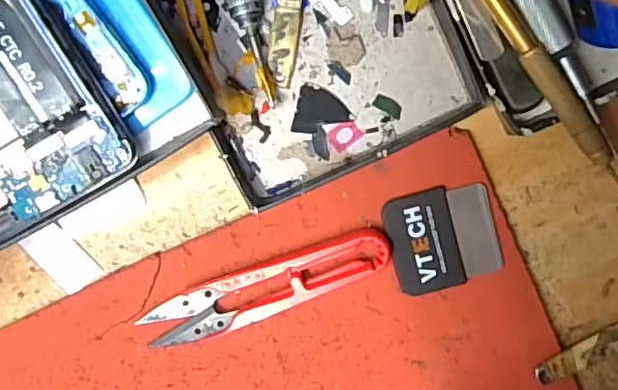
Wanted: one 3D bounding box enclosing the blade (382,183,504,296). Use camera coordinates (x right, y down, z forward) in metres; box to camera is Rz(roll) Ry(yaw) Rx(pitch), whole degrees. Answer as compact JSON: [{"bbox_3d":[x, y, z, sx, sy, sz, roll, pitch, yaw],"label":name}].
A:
[{"bbox_3d":[0.053,0.017,0.234,0.042,0.005,0.039,-14,98,4],"label":"blade"}]

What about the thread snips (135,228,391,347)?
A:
[{"bbox_3d":[-0.017,0.039,0.237,0.102,0.009,0.020,-22,97,5],"label":"thread snips"}]

